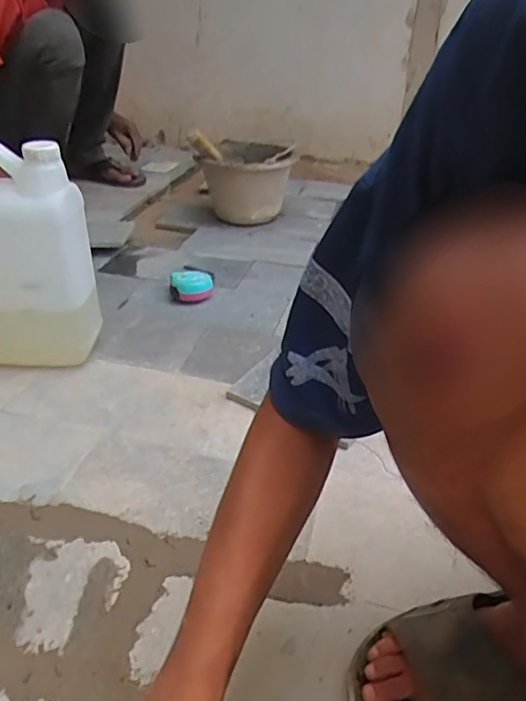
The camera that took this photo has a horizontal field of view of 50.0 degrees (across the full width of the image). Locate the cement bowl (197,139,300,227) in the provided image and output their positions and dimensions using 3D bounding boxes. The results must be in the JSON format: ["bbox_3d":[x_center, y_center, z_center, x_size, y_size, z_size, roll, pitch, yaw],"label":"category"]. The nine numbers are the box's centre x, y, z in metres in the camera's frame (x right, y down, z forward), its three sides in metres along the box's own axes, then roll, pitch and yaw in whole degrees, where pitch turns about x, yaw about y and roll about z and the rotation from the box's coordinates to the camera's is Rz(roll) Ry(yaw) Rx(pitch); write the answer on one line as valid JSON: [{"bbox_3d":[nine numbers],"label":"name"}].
[{"bbox_3d":[-0.036,-0.428,1.442,0.224,0.175,0.246,1,34,-1],"label":"cement bowl"}]

